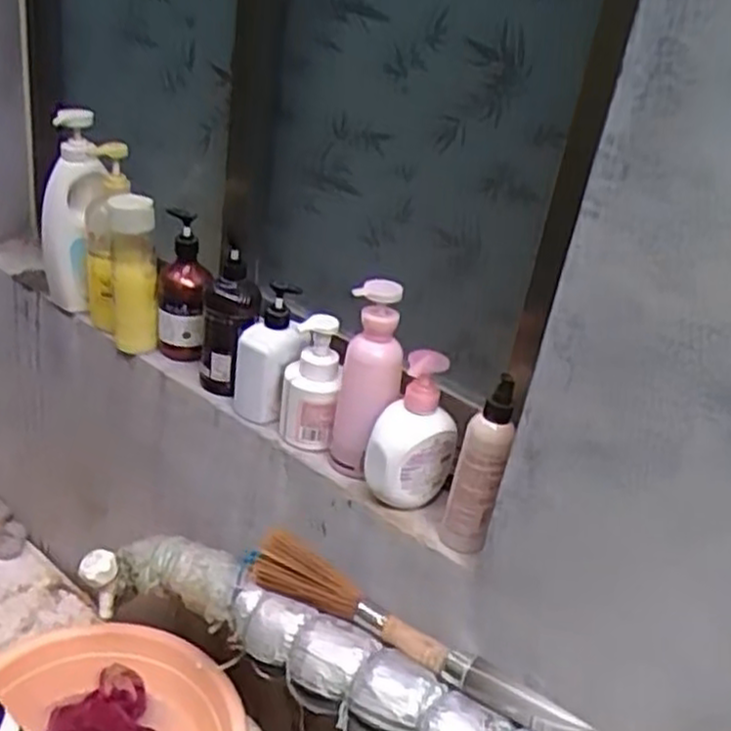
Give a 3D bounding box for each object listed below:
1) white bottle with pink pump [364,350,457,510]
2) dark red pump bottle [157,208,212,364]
[{"bbox_3d":[0.049,0.070,0.814,0.086,0.165,0.058,15,28,10],"label":"white bottle with pink pump"},{"bbox_3d":[-0.238,-0.097,1.016,0.066,0.193,0.065,2,28,-14],"label":"dark red pump bottle"}]

